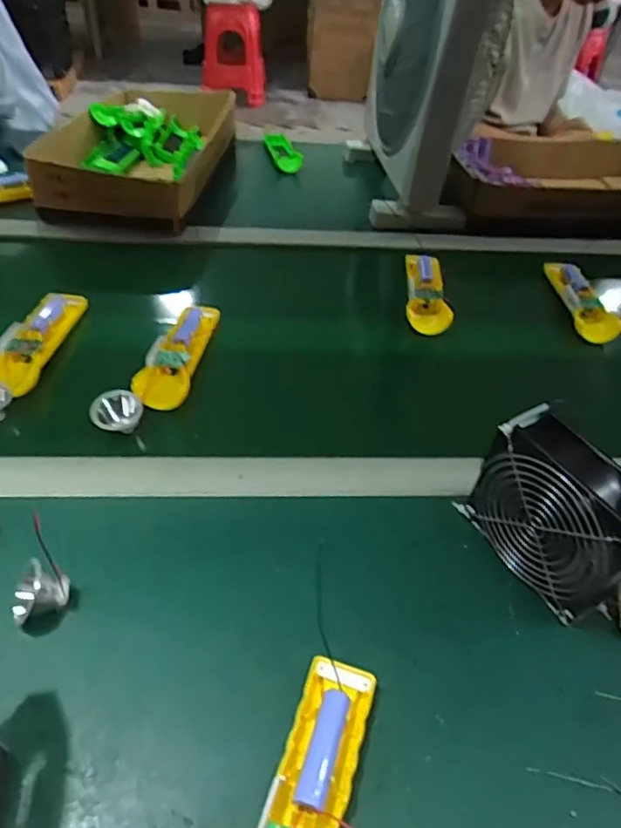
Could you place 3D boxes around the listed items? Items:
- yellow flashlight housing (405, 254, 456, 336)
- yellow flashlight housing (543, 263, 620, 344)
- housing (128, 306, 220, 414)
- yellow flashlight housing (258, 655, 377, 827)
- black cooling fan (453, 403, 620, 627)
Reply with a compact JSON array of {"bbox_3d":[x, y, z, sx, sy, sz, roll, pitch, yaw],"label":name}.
[{"bbox_3d":[0.151,-0.160,0.744,0.051,0.025,0.169,8,46,0],"label":"yellow flashlight housing"},{"bbox_3d":[0.358,-0.155,0.755,0.047,0.031,0.165,-1,47,-8],"label":"yellow flashlight housing"},{"bbox_3d":[-0.142,-0.069,0.619,0.056,0.026,0.158,9,46,1],"label":"housing"},{"bbox_3d":[-0.001,0.228,0.337,0.049,0.029,0.165,17,47,9],"label":"yellow flashlight housing"},{"bbox_3d":[0.186,0.075,0.430,0.047,0.116,0.122,-23,53,-26],"label":"black cooling fan"}]

